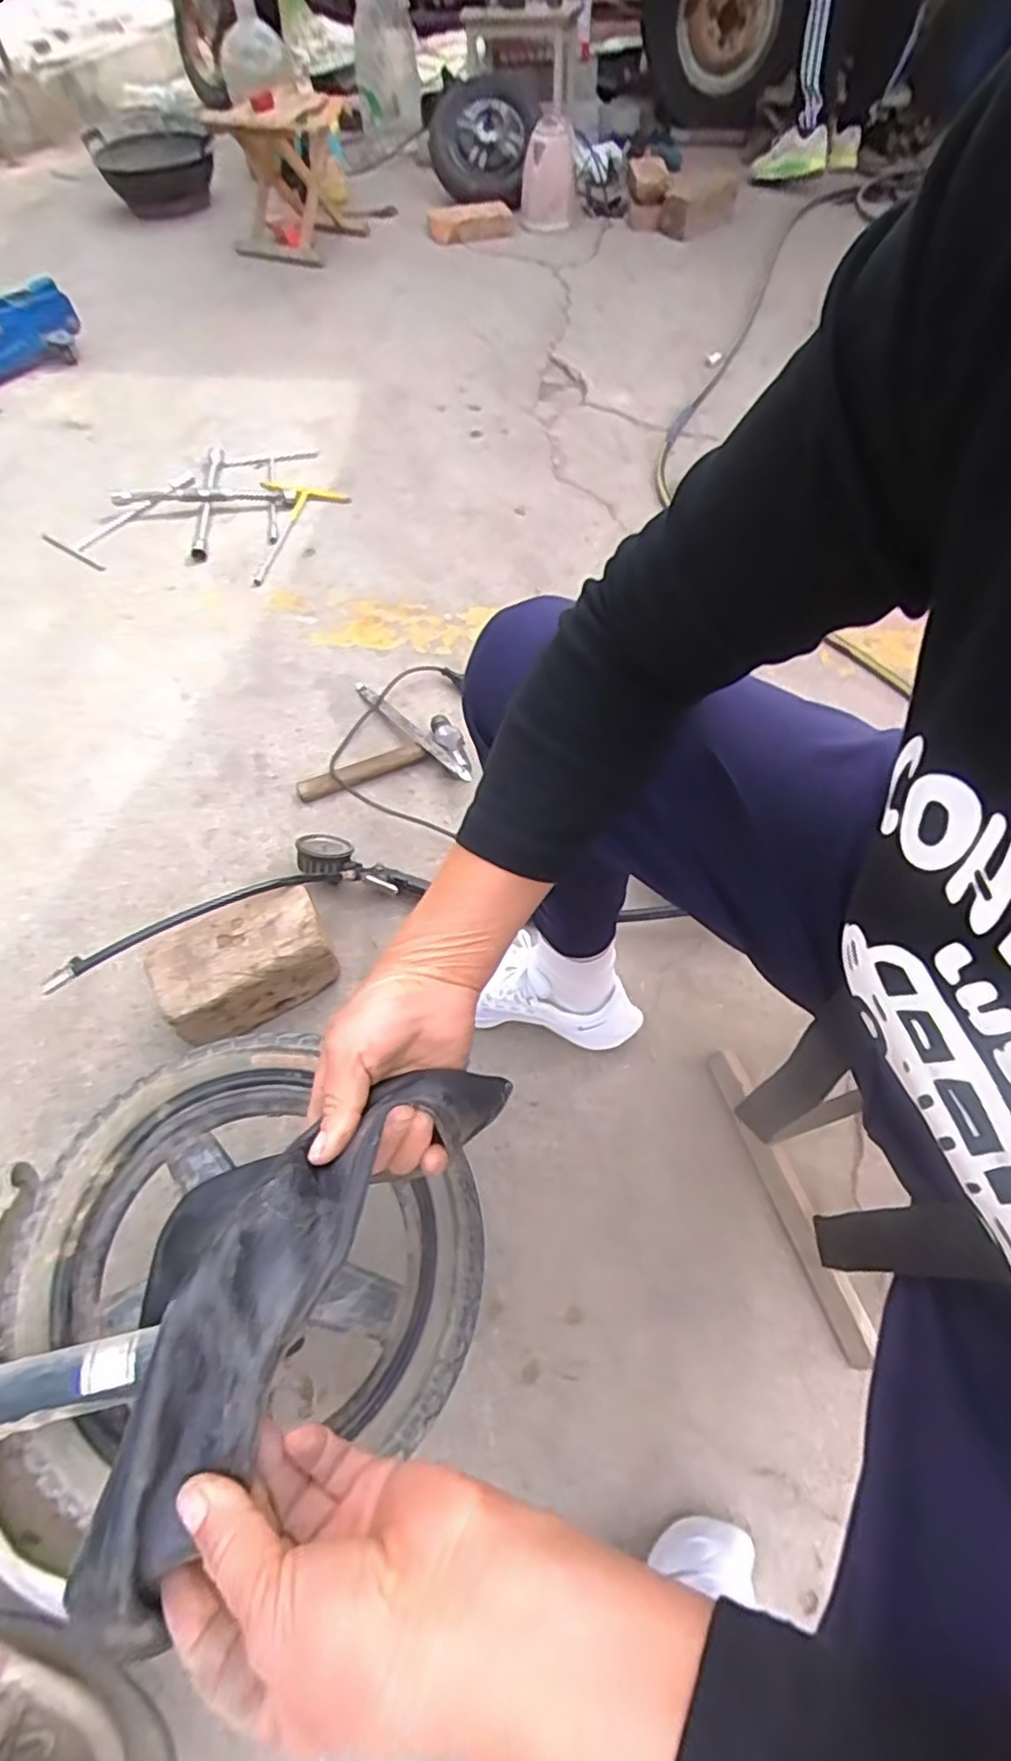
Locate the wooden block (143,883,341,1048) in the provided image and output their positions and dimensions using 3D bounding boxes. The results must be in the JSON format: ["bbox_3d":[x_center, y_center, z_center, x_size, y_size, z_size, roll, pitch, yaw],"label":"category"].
[{"bbox_3d":[-0.302,0.100,0.802,0.183,0.110,0.108,-27,65,-15],"label":"wooden block"}]

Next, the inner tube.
[{"bbox_3d":[-0.092,0.166,0.316,0.078,0.061,0.250,31,45,15],"label":"inner tube"}]

